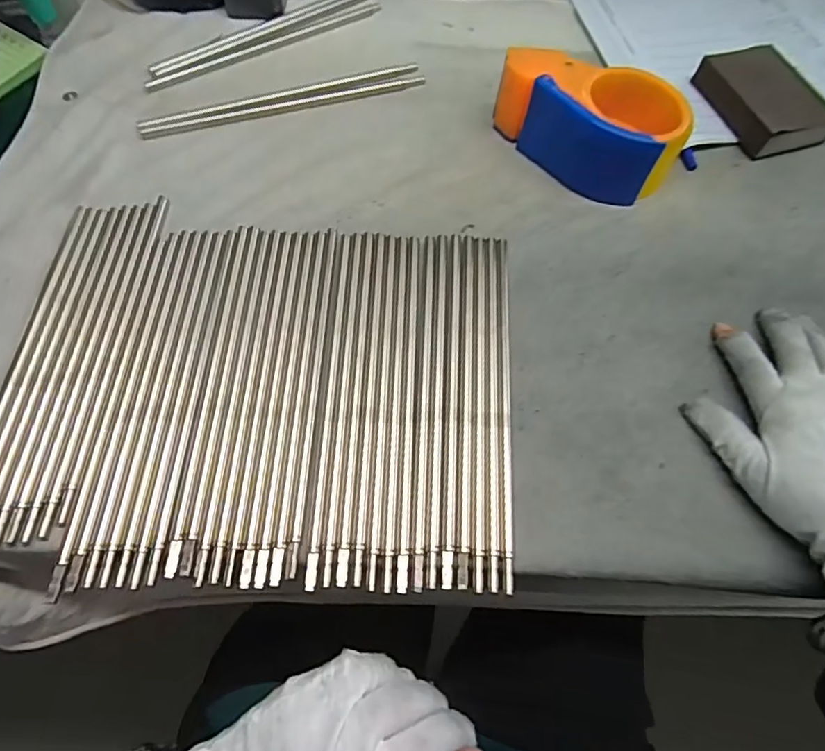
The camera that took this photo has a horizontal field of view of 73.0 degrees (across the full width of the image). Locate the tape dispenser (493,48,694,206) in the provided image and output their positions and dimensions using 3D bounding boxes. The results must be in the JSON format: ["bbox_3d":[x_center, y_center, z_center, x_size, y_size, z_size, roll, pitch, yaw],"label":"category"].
[{"bbox_3d":[0.132,-0.193,0.415,0.082,0.056,0.137,-41,70,-19],"label":"tape dispenser"}]

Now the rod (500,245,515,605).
[{"bbox_3d":[0.057,0.008,0.341,0.006,0.004,0.233,4,63,1],"label":"rod"}]

